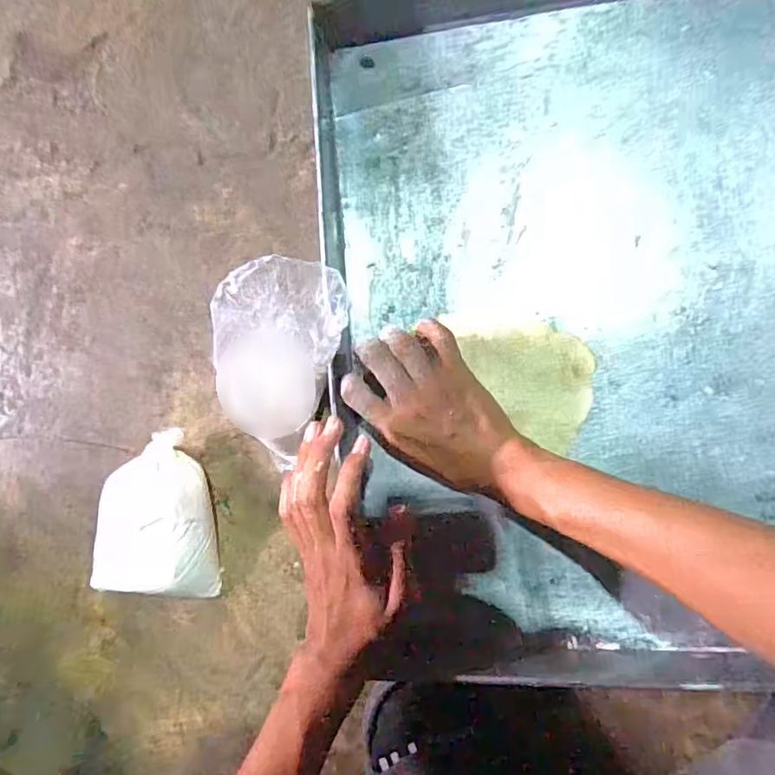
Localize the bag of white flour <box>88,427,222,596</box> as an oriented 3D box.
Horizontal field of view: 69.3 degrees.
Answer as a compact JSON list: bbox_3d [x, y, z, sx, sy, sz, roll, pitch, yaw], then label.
[{"bbox_3d":[-0.191,0.105,0.472,0.098,0.039,0.135,6,94,8],"label":"bag of white flour"}]

